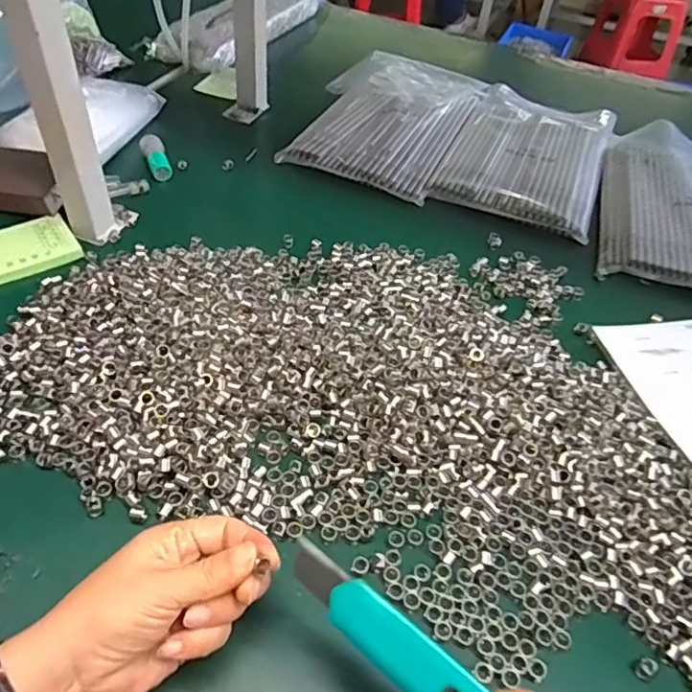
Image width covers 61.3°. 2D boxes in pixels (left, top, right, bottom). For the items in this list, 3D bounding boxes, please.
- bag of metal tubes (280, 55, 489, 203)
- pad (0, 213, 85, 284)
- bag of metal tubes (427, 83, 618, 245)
[{"bbox_3d":[0.057,-0.310,0.775,0.201,0.034,0.321,20,46,12],"label":"bag of metal tubes"},{"bbox_3d":[-0.301,-0.090,0.537,0.096,0.007,0.079,-27,54,-29],"label":"pad"},{"bbox_3d":[0.236,-0.248,0.744,0.180,0.023,0.307,20,46,12],"label":"bag of metal tubes"}]

